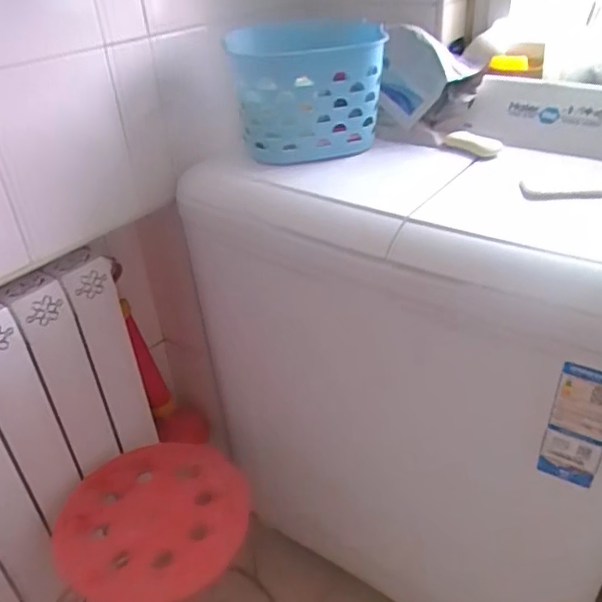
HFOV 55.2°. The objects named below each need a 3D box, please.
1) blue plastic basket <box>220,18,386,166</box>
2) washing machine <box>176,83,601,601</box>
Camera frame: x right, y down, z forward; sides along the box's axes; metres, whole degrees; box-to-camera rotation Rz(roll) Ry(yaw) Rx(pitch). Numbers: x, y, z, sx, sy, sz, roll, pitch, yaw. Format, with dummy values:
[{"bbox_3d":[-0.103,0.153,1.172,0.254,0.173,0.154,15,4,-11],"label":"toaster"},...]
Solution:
[{"bbox_3d":[0.010,-0.326,0.909,0.240,0.170,0.215,-1,33,5],"label":"blue plastic basket"},{"bbox_3d":[0.228,0.104,1.050,0.744,0.821,0.443,18,39,31],"label":"washing machine"}]

